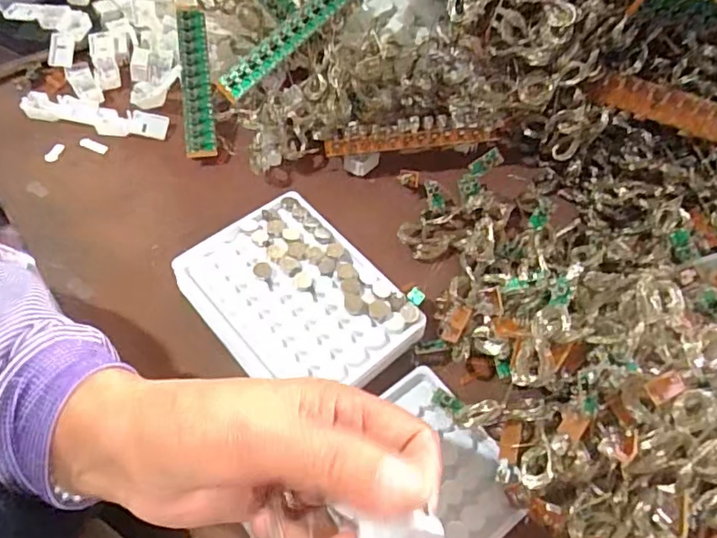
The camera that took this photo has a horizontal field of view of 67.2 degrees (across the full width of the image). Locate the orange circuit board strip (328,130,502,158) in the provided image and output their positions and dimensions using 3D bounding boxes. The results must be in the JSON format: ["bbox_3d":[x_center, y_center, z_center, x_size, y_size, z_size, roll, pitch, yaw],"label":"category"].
[{"bbox_3d":[0.041,-0.093,0.396,0.129,0.018,0.013,-4,58,-2],"label":"orange circuit board strip"}]

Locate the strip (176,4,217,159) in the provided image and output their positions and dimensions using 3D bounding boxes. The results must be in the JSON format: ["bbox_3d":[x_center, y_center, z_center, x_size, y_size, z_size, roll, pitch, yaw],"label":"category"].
[{"bbox_3d":[-0.126,-0.144,0.418,0.022,0.015,0.123,-7,79,-4],"label":"strip"}]

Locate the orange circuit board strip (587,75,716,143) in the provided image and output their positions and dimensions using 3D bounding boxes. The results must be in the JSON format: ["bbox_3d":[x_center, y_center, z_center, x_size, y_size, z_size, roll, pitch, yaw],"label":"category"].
[{"bbox_3d":[0.212,-0.113,0.376,0.097,0.026,0.013,29,50,21],"label":"orange circuit board strip"}]

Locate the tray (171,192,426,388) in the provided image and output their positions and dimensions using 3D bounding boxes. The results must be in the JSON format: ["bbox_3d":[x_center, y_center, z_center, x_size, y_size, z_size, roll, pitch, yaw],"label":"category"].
[{"bbox_3d":[-0.038,0.021,0.332,0.098,0.026,0.131,-36,64,-21],"label":"tray"}]

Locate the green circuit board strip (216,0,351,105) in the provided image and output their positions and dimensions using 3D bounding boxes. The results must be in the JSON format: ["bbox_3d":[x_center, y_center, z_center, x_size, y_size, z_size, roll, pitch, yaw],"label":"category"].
[{"bbox_3d":[-0.048,-0.169,0.391,0.131,0.015,0.018,-41,64,0],"label":"green circuit board strip"}]

